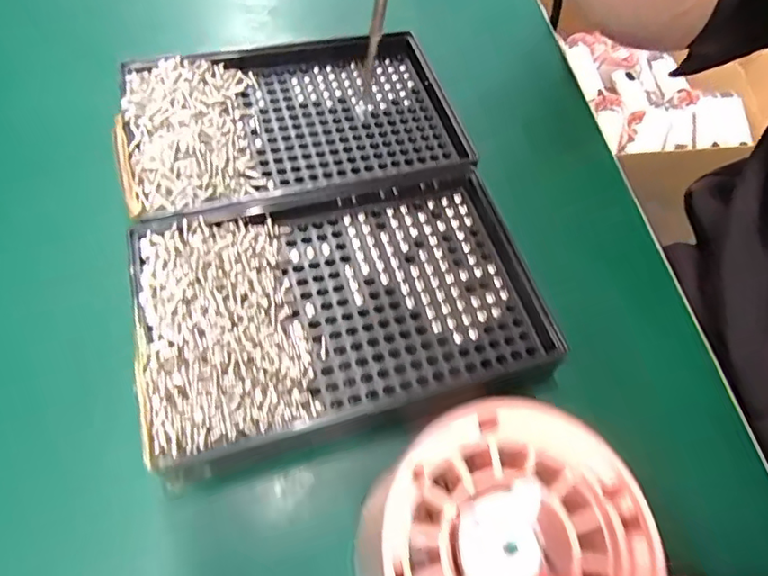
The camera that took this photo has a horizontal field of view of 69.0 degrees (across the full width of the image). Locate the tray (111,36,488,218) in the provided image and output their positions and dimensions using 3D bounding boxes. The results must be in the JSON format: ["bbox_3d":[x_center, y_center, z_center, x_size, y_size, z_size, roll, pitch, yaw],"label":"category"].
[{"bbox_3d":[-0.037,-0.072,0.237,0.139,0.017,0.090,-14,61,-12],"label":"tray"}]

